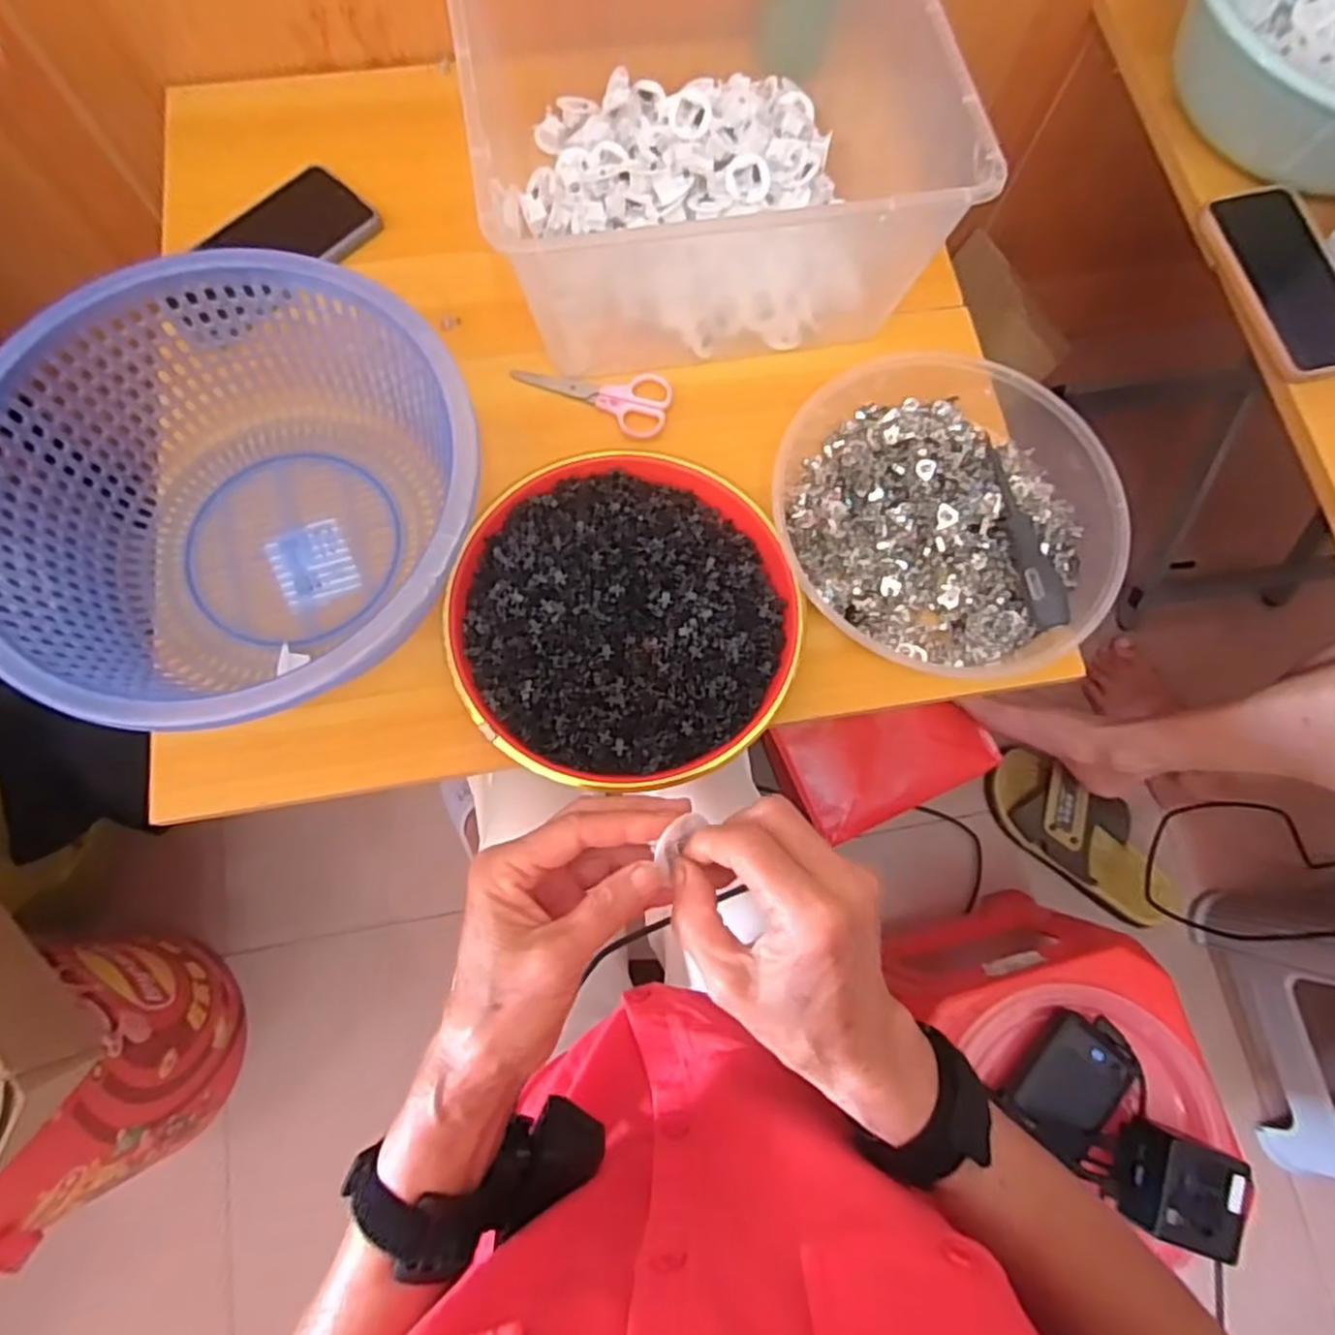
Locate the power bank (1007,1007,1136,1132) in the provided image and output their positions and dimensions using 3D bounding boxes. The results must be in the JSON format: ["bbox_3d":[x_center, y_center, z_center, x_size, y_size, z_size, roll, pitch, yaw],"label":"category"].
[{"bbox_3d":[0.342,0.343,0.615,0.072,0.015,0.094,41,78,9],"label":"power bank"}]

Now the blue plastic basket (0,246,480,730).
[{"bbox_3d":[-0.247,-0.098,0.442,0.276,0.113,0.261,0,75,-2],"label":"blue plastic basket"}]

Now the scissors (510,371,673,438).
[{"bbox_3d":[-0.056,-0.197,0.529,0.115,0.004,0.049,14,75,2],"label":"scissors"}]

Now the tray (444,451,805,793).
[{"bbox_3d":[-0.027,-0.032,0.472,0.211,0.028,0.215,0,75,-2],"label":"tray"}]

